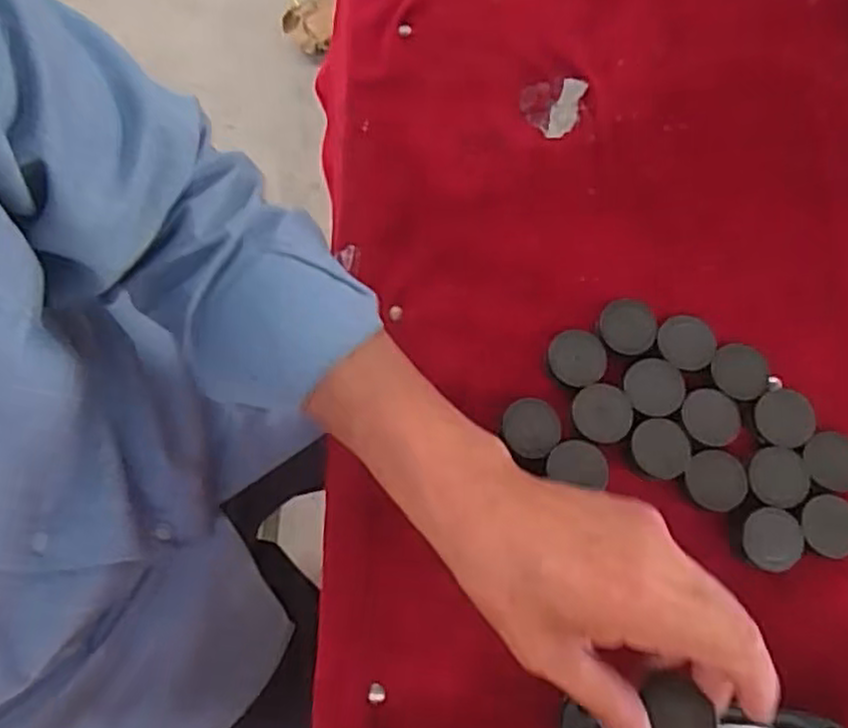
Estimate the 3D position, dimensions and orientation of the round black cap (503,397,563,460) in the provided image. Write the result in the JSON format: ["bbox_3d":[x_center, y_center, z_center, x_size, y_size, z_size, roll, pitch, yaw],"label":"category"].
[{"bbox_3d":[0.059,0.035,0.405,0.031,0.006,0.032,1,73,-3],"label":"round black cap"}]

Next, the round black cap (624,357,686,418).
[{"bbox_3d":[0.130,0.012,0.413,0.034,0.004,0.032,0,73,-1],"label":"round black cap"}]

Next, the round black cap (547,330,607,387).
[{"bbox_3d":[0.087,-0.004,0.418,0.032,0.004,0.032,1,73,-3],"label":"round black cap"}]

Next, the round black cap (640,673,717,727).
[{"bbox_3d":[0.110,0.153,0.321,0.028,0.011,0.032,-10,74,-5],"label":"round black cap"}]

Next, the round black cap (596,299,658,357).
[{"bbox_3d":[0.117,-0.022,0.423,0.031,0.006,0.036,43,75,10],"label":"round black cap"}]

